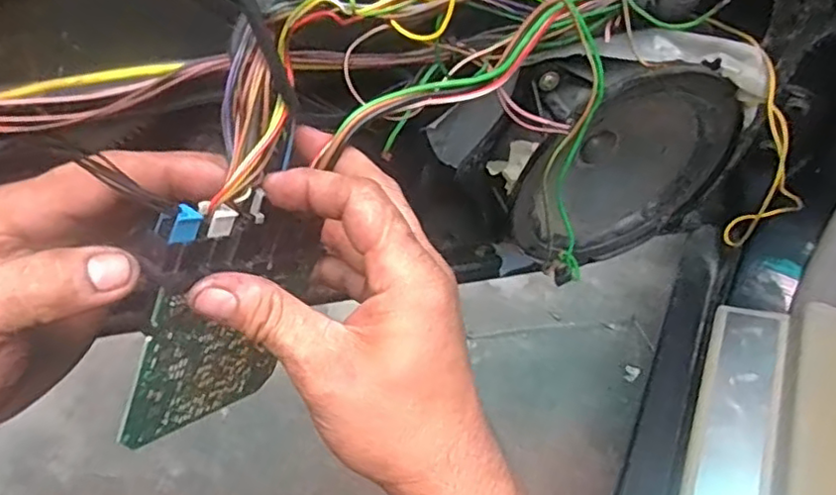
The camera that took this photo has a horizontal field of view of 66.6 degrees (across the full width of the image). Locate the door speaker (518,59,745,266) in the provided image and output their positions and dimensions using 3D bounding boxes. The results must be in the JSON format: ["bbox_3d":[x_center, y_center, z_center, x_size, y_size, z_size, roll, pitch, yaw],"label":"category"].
[{"bbox_3d":[0.134,-0.061,0.432,0.155,0.155,0.048,-14,51,-13],"label":"door speaker"}]

